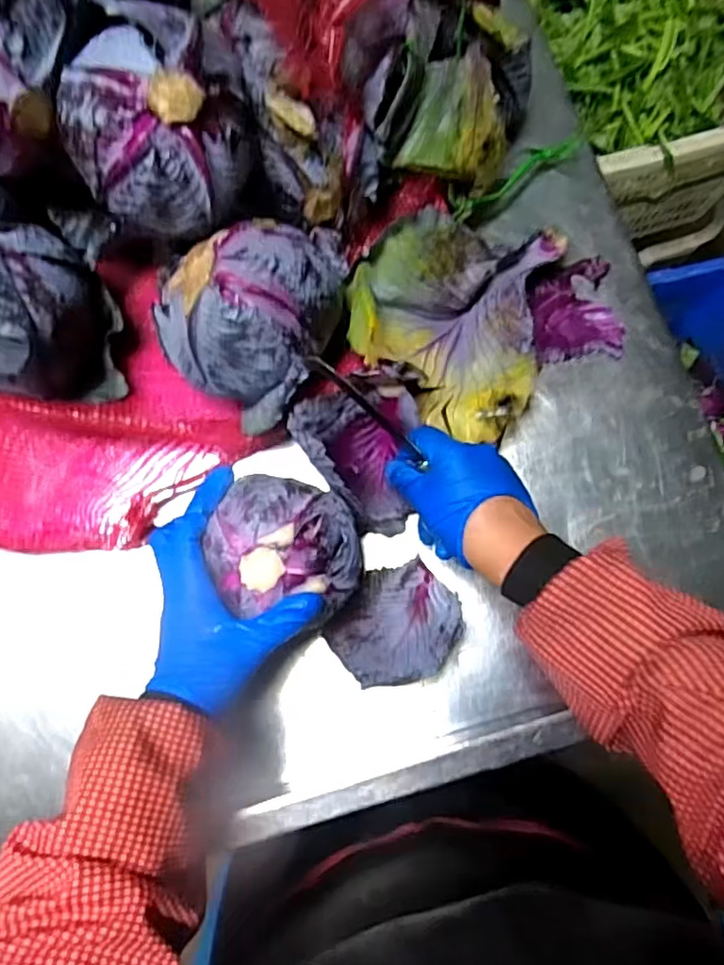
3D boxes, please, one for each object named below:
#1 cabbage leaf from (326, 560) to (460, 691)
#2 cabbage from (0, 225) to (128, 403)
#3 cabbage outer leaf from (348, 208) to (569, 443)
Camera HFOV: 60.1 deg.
[{"bbox_3d":[0.025,0.109,0.471,0.094,0.029,0.080,-42,82,-4],"label":"cabbage leaf"},{"bbox_3d":[-0.242,-0.113,0.464,0.114,0.118,0.108,-1,79,3],"label":"cabbage"},{"bbox_3d":[0.065,-0.125,0.484,0.150,0.066,0.178,12,80,6],"label":"cabbage outer leaf"}]

